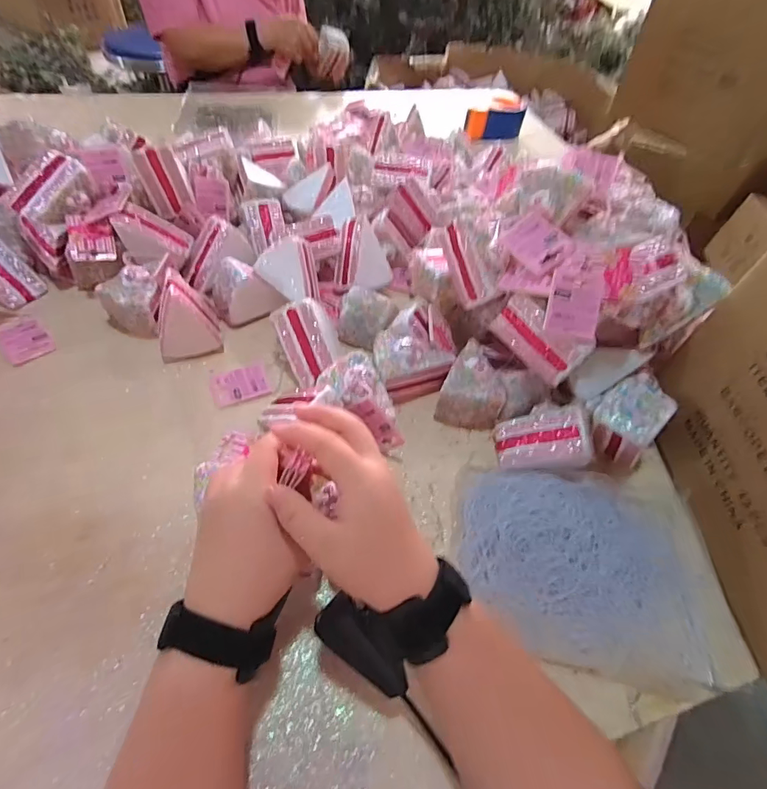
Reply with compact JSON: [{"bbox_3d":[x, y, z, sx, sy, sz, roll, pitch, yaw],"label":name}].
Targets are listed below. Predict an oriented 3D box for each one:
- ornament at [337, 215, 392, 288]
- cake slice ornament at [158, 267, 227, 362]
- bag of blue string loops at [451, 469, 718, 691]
[{"bbox_3d":[-0.023,-0.175,0.562,0.062,0.087,0.049,0,5,-34],"label":"ornament"},{"bbox_3d":[-0.218,-0.087,0.482,0.067,0.088,0.063,-13,56,-16],"label":"cake slice ornament"},{"bbox_3d":[0.168,0.145,0.389,0.208,0.028,0.159,10,53,1],"label":"bag of blue string loops"}]

